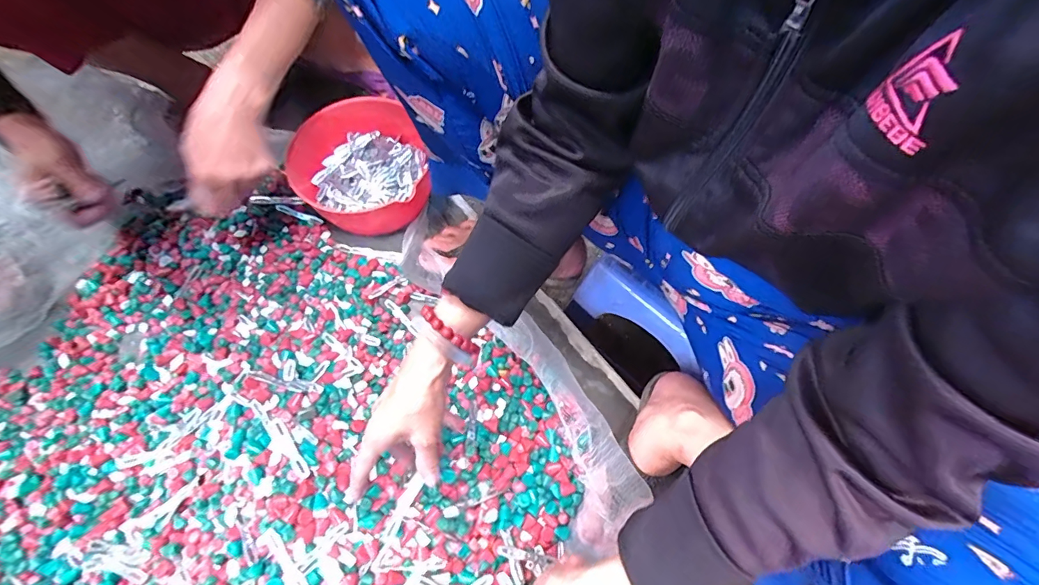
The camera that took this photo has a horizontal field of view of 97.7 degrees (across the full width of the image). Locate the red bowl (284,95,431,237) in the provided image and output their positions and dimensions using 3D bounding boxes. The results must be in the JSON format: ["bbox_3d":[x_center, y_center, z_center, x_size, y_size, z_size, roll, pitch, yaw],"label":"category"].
[{"bbox_3d":[-0.213,-0.163,0.609,0.171,0.086,0.167,-10,66,-7],"label":"red bowl"}]

